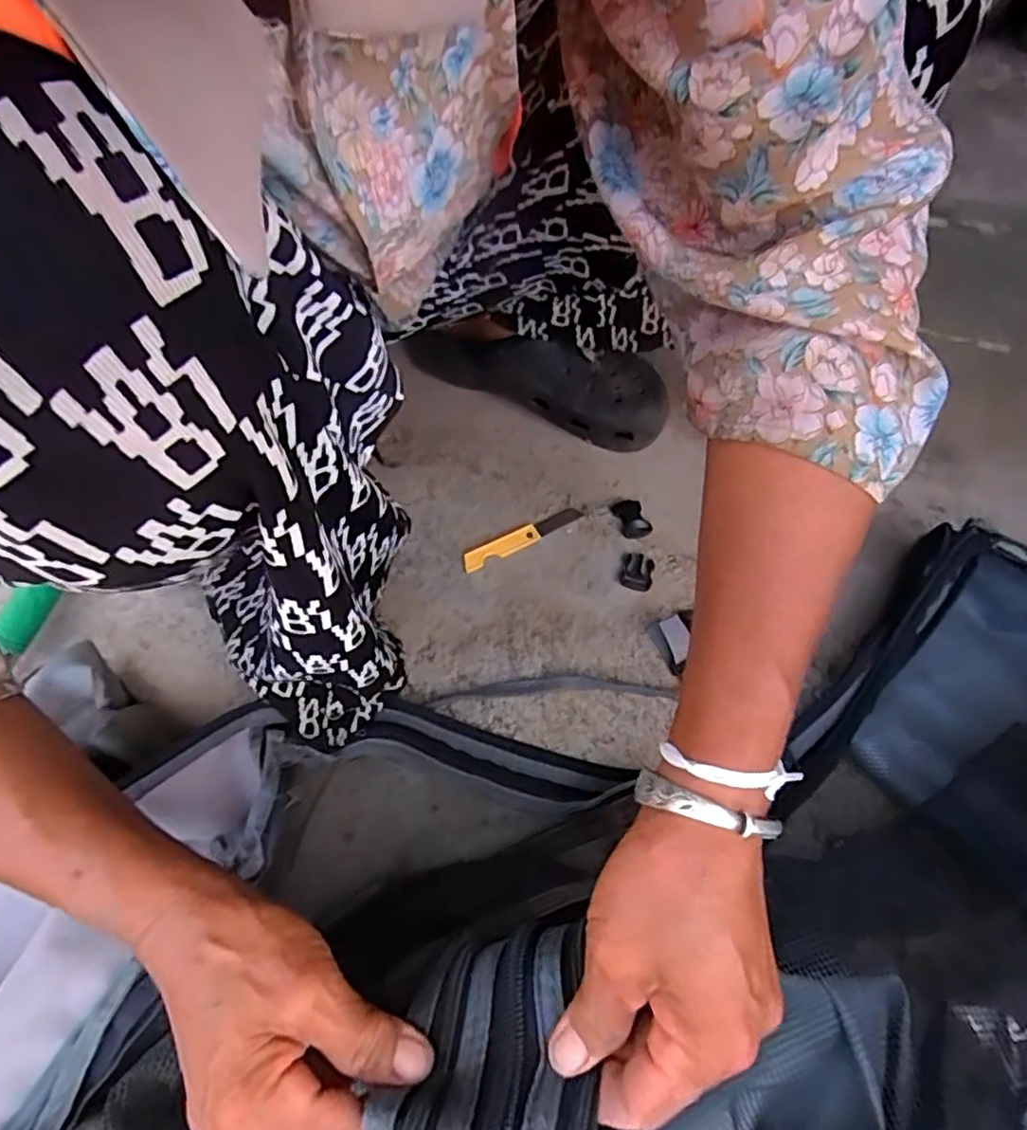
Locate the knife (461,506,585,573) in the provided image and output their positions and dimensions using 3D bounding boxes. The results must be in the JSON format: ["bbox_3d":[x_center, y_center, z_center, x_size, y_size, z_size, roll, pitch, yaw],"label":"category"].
[{"bbox_3d":[0.008,-0.024,0.563,0.115,0.011,0.016,-26,64,-16],"label":"knife"}]

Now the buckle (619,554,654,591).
[{"bbox_3d":[0.104,0.006,0.553,0.026,0.004,0.033,10,60,4],"label":"buckle"}]

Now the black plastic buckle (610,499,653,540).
[{"bbox_3d":[0.105,-0.041,0.583,0.027,0.008,0.040,-18,62,-13],"label":"black plastic buckle"}]

